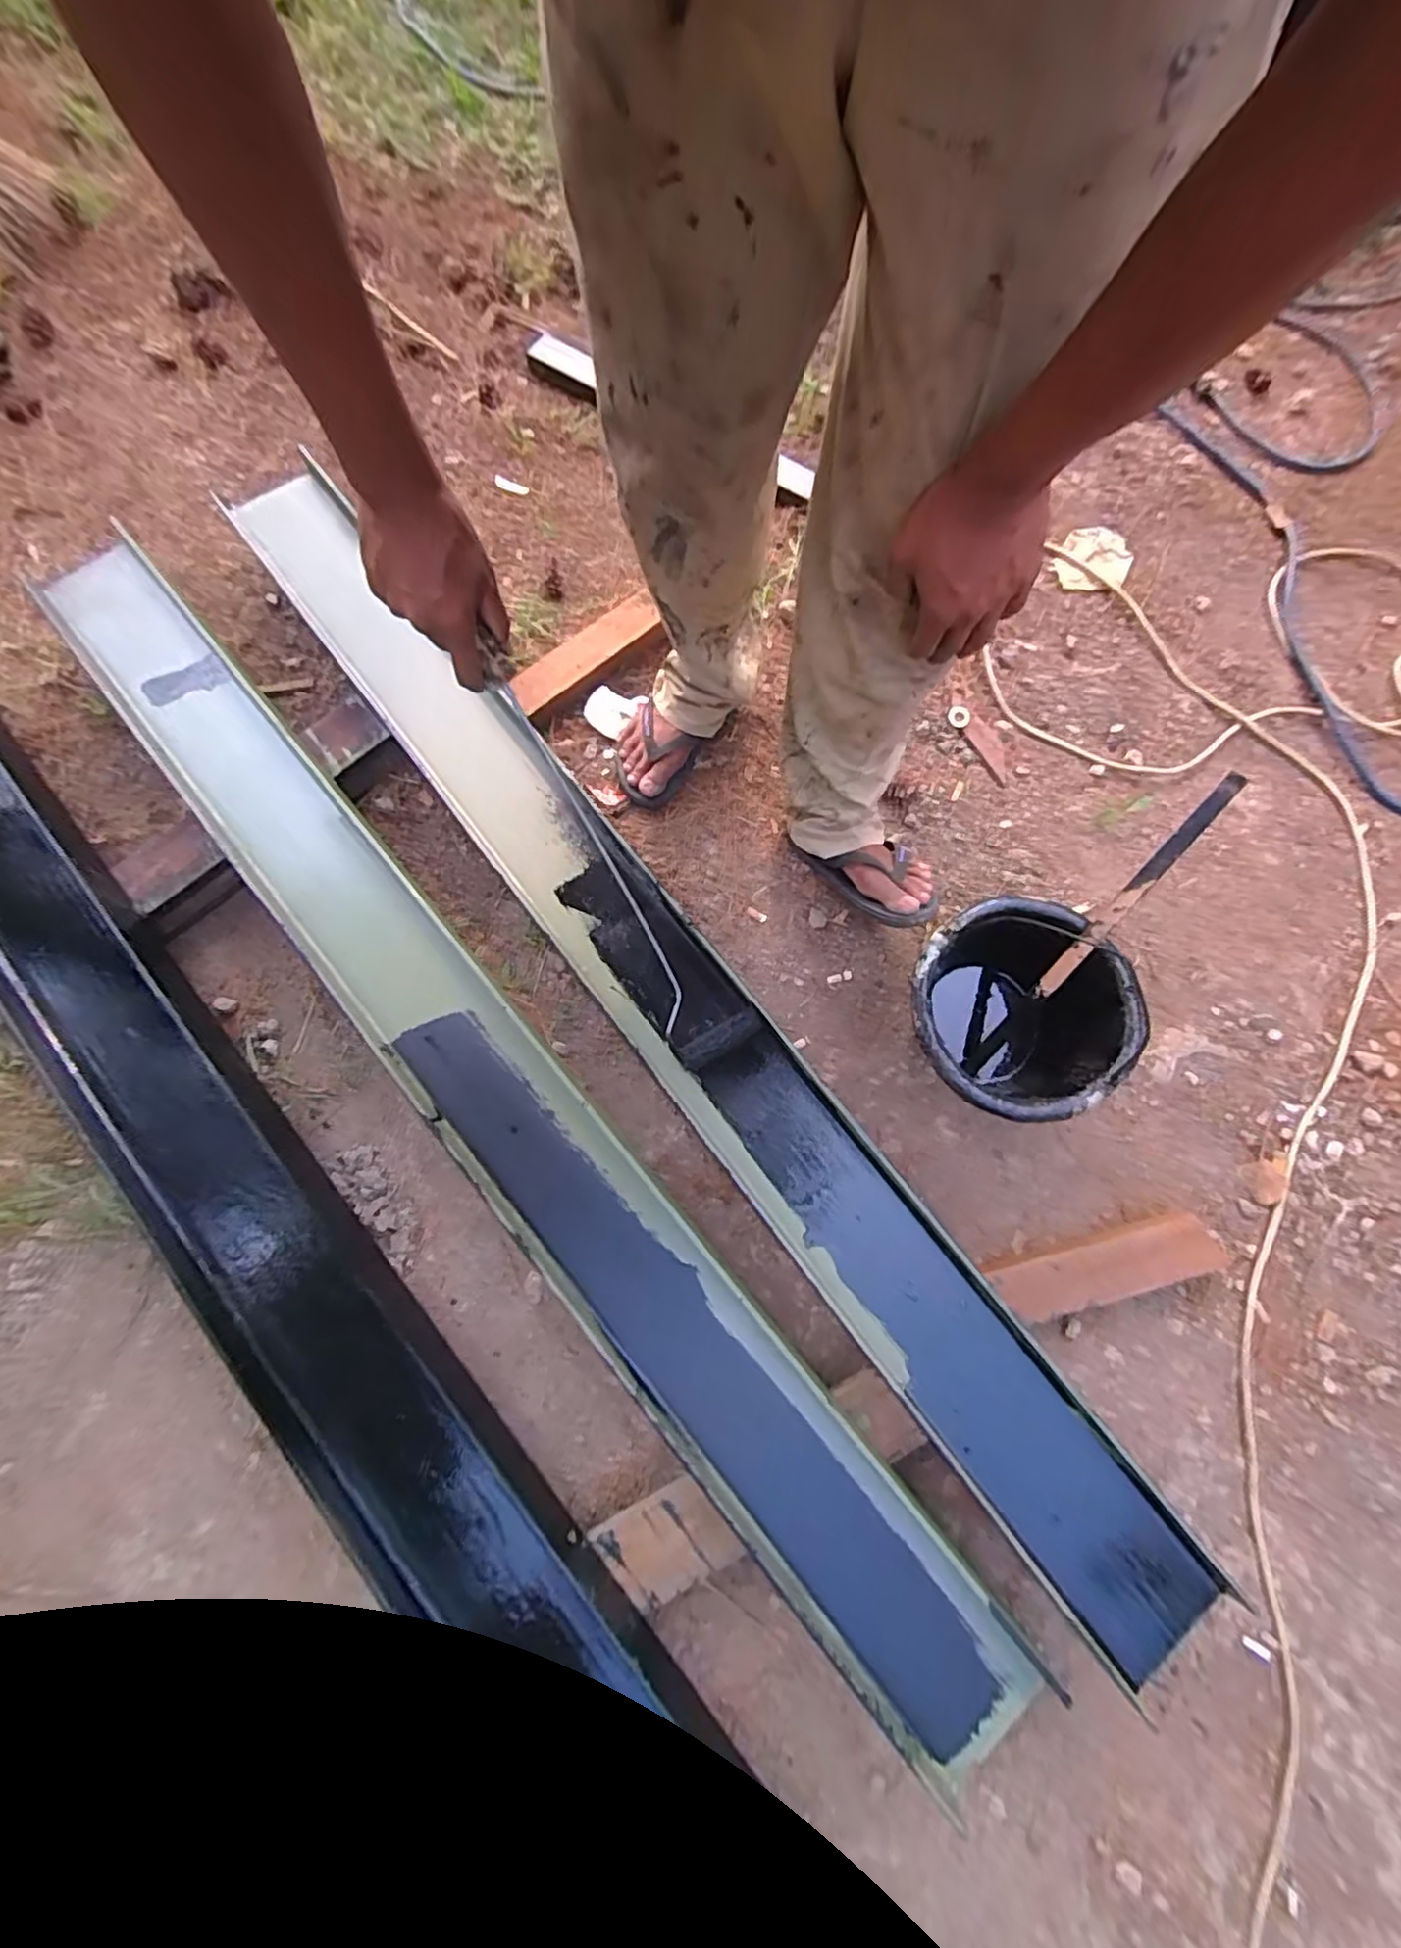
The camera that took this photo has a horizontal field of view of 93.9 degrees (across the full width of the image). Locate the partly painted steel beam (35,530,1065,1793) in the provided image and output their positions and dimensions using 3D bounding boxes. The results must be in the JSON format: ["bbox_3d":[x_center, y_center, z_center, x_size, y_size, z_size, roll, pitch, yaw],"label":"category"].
[{"bbox_3d":[-0.281,0.084,0.779,0.159,0.063,1.784,-40,82,-8],"label":"partly painted steel beam"}]

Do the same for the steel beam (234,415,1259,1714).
[{"bbox_3d":[-0.070,0.003,0.838,0.159,0.119,1.750,-38,82,-7],"label":"steel beam"}]

